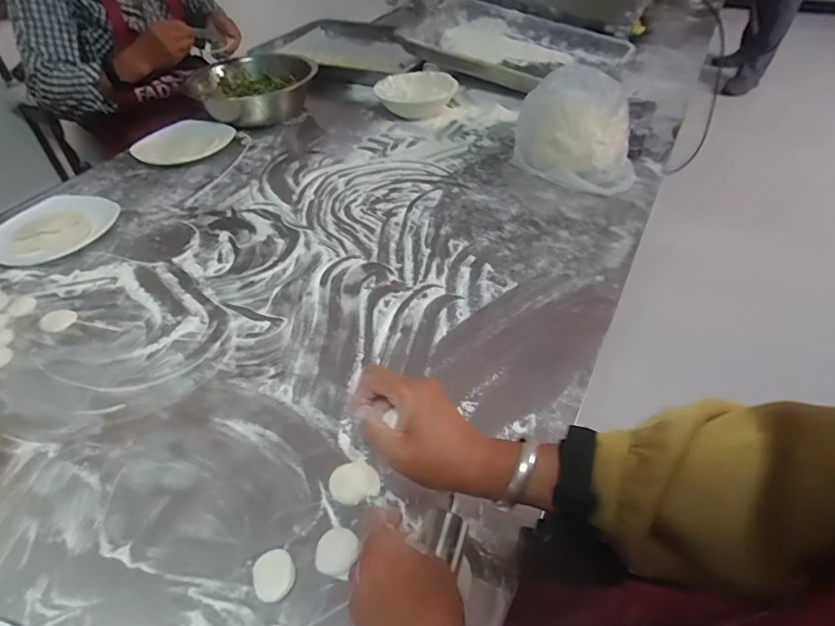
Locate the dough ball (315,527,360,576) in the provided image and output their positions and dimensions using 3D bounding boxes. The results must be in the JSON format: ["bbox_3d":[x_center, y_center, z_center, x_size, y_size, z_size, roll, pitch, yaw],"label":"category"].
[{"bbox_3d":[-0.067,0.199,0.421,0.033,0.010,0.036,-3,43,3],"label":"dough ball"}]

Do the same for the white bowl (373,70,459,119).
[{"bbox_3d":[0.006,-0.492,1.115,0.166,0.050,0.179,-3,43,3],"label":"white bowl"}]

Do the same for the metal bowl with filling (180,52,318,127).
[{"bbox_3d":[-0.380,-0.503,1.146,0.265,0.079,0.246,-3,43,3],"label":"metal bowl with filling"}]

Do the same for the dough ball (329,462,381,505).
[{"bbox_3d":[-0.059,0.157,0.465,0.044,0.009,0.037,-20,45,-14],"label":"dough ball"}]

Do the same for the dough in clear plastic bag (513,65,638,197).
[{"bbox_3d":[0.276,-0.330,0.881,0.195,0.118,0.235,7,45,13],"label":"dough in clear plastic bag"}]

